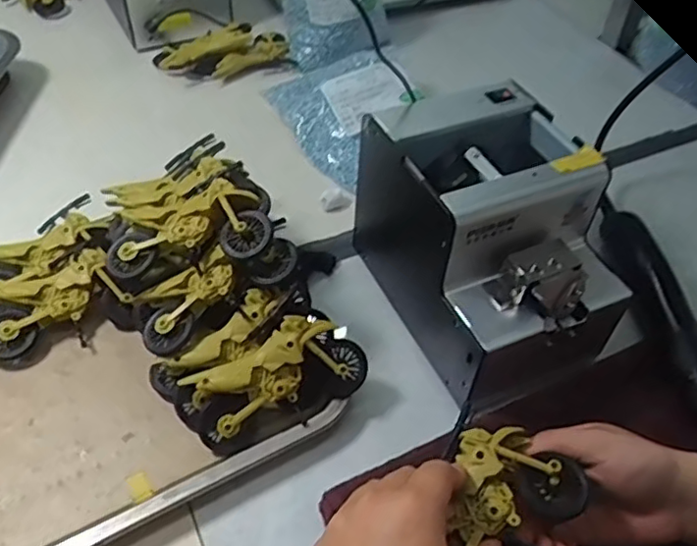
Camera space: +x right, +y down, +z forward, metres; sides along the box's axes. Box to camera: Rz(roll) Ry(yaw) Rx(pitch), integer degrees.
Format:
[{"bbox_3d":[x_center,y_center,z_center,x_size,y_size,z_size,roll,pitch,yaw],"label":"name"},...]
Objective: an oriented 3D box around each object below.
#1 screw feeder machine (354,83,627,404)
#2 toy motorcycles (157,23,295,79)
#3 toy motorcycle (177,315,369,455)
[{"bbox_3d":[0.099,-0.019,0.459,0.131,0.156,0.176,-13,51,-17],"label":"screw feeder machine"},{"bbox_3d":[-0.141,-0.255,0.724,0.151,0.044,0.061,-14,51,-18],"label":"toy motorcycles"},{"bbox_3d":[-0.050,0.072,0.425,0.118,0.063,0.028,-27,13,-9],"label":"toy motorcycle"}]

